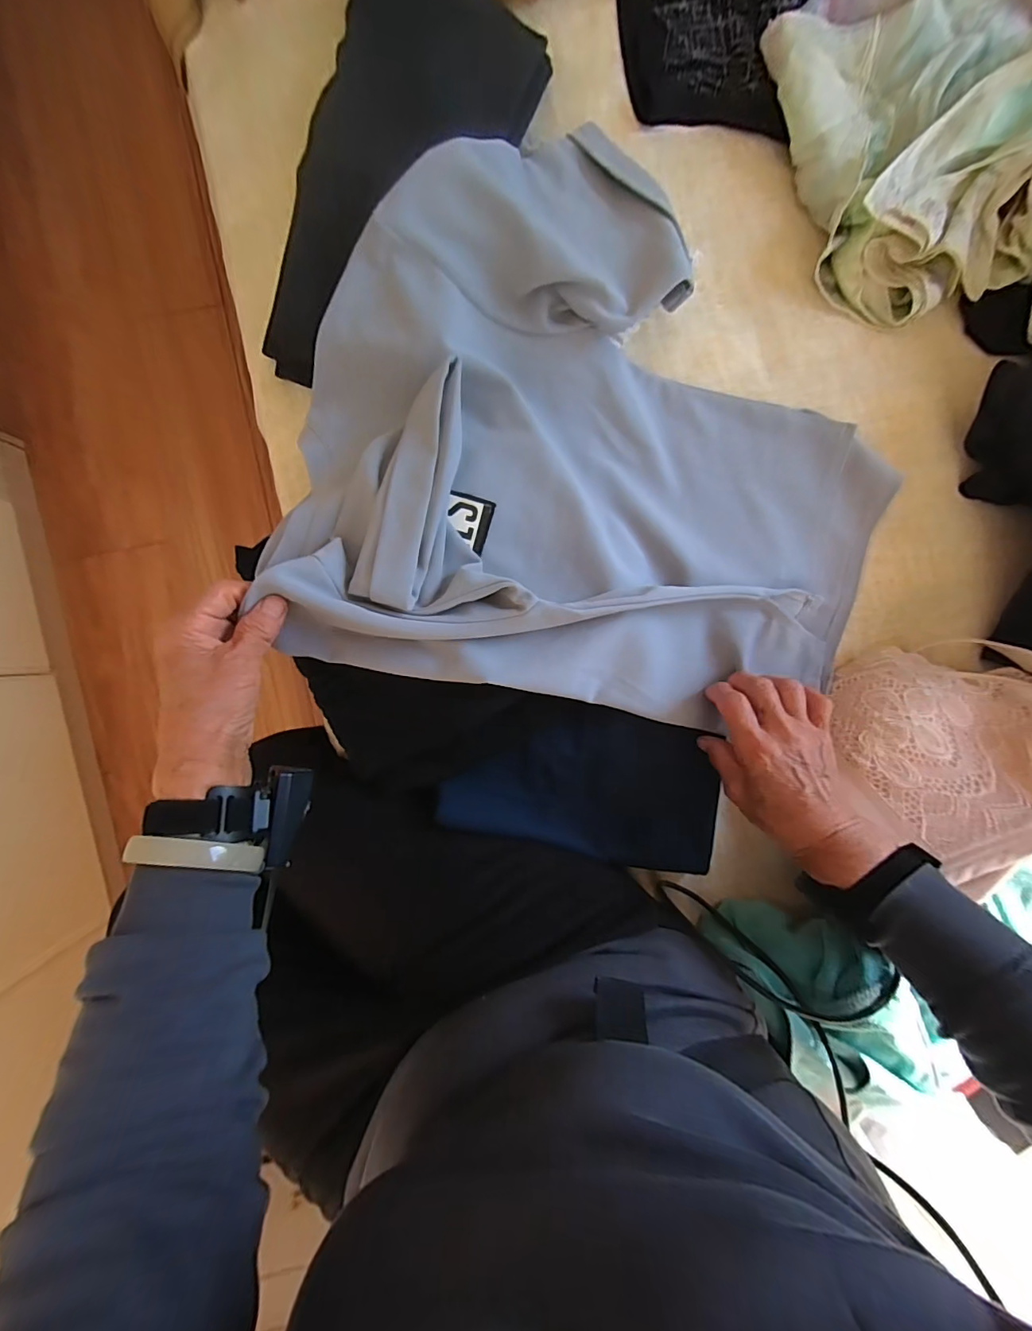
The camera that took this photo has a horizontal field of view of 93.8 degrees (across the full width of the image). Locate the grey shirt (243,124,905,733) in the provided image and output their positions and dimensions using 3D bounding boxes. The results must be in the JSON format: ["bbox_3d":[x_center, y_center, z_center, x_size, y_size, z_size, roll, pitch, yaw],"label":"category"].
[{"bbox_3d":[0.083,-0.181,0.401,0.497,0.106,0.434,10,92,-2],"label":"grey shirt"}]

